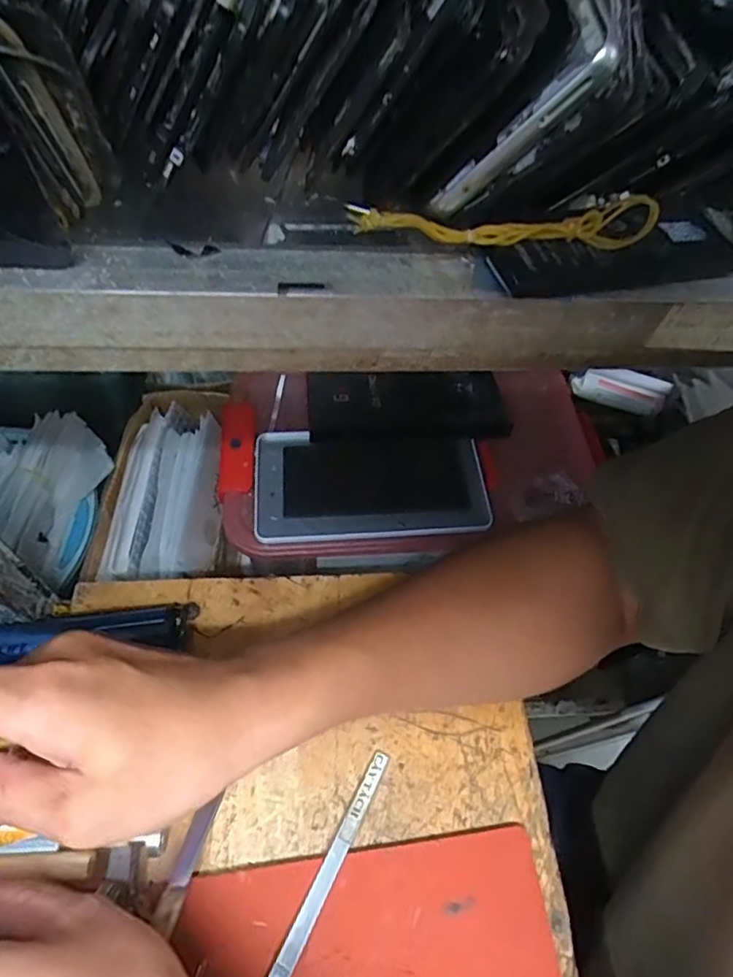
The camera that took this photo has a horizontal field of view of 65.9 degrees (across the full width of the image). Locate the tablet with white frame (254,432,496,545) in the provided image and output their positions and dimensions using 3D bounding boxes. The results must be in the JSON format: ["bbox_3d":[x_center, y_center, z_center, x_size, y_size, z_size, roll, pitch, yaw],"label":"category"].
[{"bbox_3d":[0.003,-0.002,0.455,0.180,0.017,0.096,0,54,-3],"label":"tablet with white frame"}]

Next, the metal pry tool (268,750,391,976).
[{"bbox_3d":[-0.020,0.199,0.293,0.010,0.004,0.129,24,56,14],"label":"metal pry tool"}]

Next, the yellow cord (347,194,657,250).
[{"bbox_3d":[0.048,-0.097,0.207,0.106,0.020,0.023,5,57,-3],"label":"yellow cord"}]

